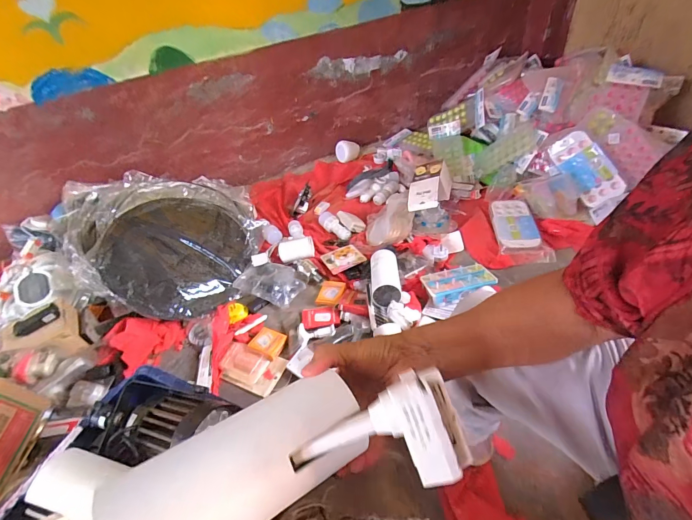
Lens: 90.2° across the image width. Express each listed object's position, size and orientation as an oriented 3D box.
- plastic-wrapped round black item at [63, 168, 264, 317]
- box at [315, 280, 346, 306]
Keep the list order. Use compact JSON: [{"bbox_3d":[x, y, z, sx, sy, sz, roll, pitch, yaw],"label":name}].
[{"bbox_3d":[-0.573,-0.062,1.101,0.574,0.130,0.574,12,51,-16],"label":"plastic-wrapped round black item"},{"bbox_3d":[-0.045,0.095,1.011,0.070,0.009,0.086,9,46,17],"label":"box"}]

